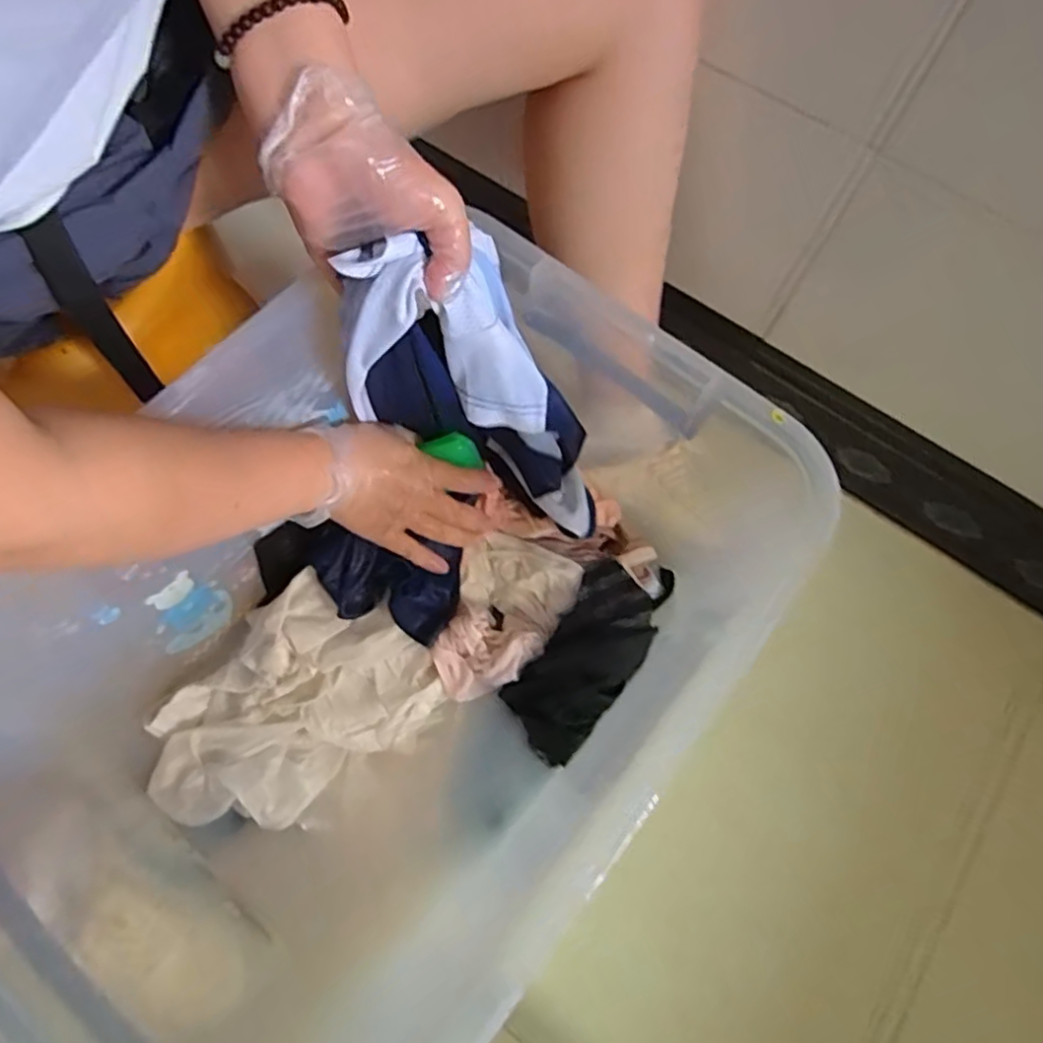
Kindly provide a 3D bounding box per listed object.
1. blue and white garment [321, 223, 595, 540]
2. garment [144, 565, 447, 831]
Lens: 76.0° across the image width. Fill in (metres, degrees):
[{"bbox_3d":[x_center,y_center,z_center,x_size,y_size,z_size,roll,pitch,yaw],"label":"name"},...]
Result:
[{"bbox_3d":[-0.046,-0.087,0.469,0.126,0.262,0.078,10,66,34],"label":"blue and white garment"},{"bbox_3d":[-0.185,0.145,0.530,0.228,0.048,0.158,-33,73,-12],"label":"garment"}]

